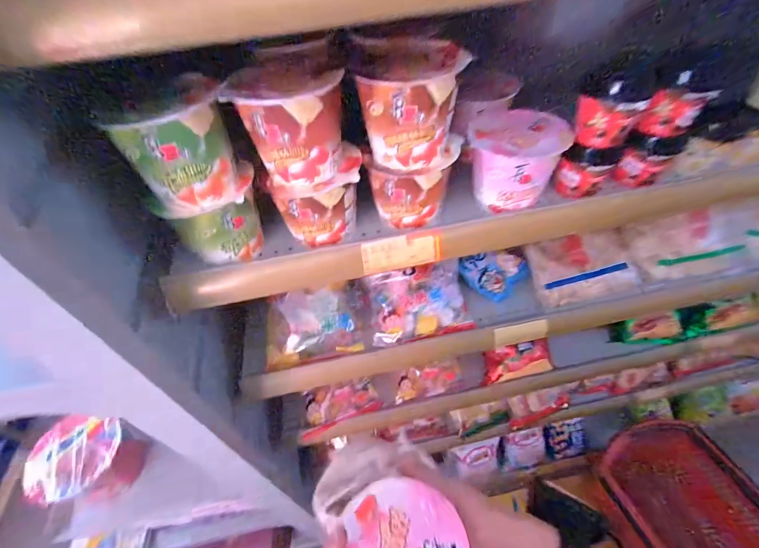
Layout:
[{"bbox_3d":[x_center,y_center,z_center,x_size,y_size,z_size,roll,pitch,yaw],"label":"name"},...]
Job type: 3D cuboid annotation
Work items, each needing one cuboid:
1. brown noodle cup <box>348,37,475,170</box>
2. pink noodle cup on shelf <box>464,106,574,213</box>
[{"bbox_3d":[0.024,-0.171,0.351,0.092,0.089,0.110,-11,49,-4],"label":"brown noodle cup"},{"bbox_3d":[0.151,-0.130,0.416,0.101,0.079,0.096,-3,49,3],"label":"pink noodle cup on shelf"}]

